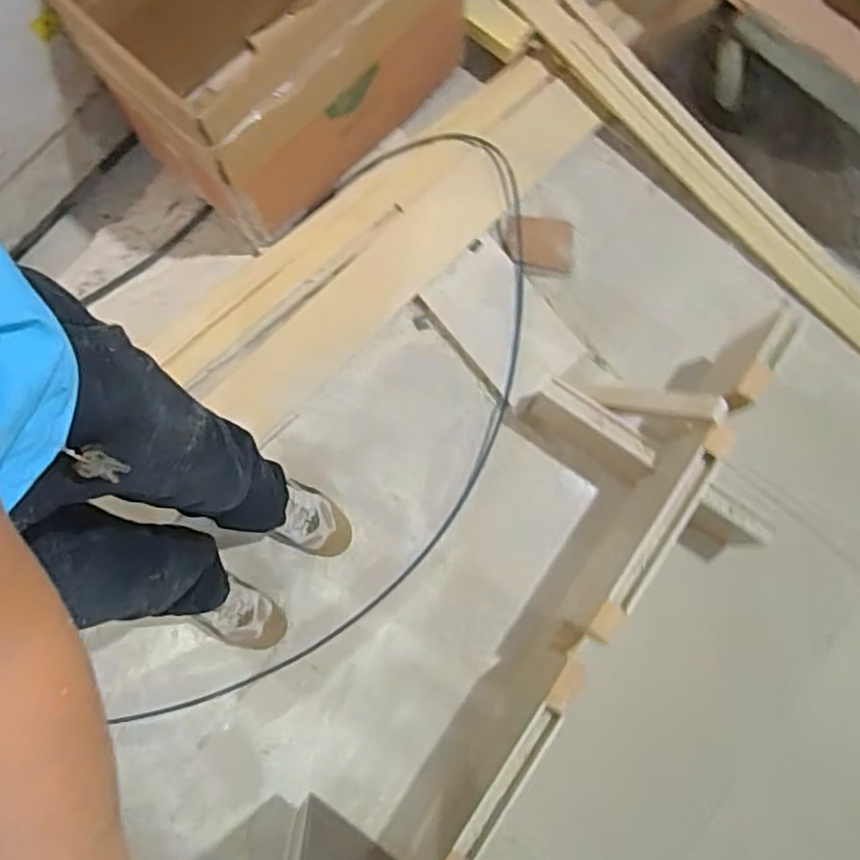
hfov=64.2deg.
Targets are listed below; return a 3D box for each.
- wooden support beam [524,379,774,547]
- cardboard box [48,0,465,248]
[{"bbox_3d":[0.391,0.075,1.267,0.469,0.167,0.073,36,81,5],"label":"wooden support beam"},{"bbox_3d":[-0.250,-0.726,1.232,0.384,0.402,0.633,42,82,6],"label":"cardboard box"}]

